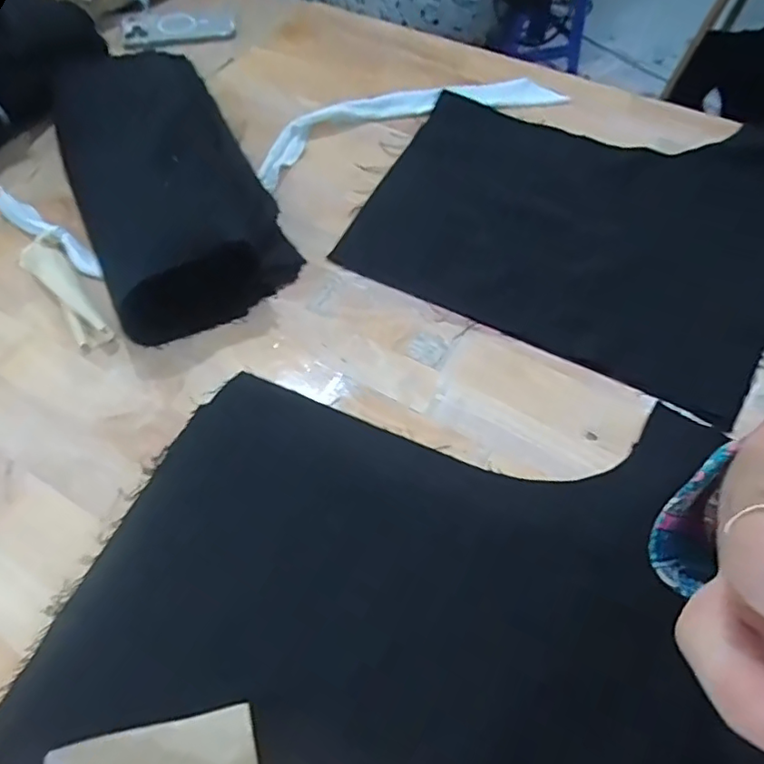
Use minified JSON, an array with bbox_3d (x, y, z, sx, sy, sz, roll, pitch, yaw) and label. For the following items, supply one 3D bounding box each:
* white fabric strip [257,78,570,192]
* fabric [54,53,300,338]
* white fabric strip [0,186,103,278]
[{"bbox_3d":[0.032,-0.318,0.695,0.389,0.028,0.094,-18,58,-12],"label":"white fabric strip"},{"bbox_3d":[-0.233,-0.236,0.598,0.177,0.096,0.409,-23,59,-14],"label":"fabric"},{"bbox_3d":[-0.347,-0.158,0.583,0.186,0.018,0.025,35,63,21],"label":"white fabric strip"}]

